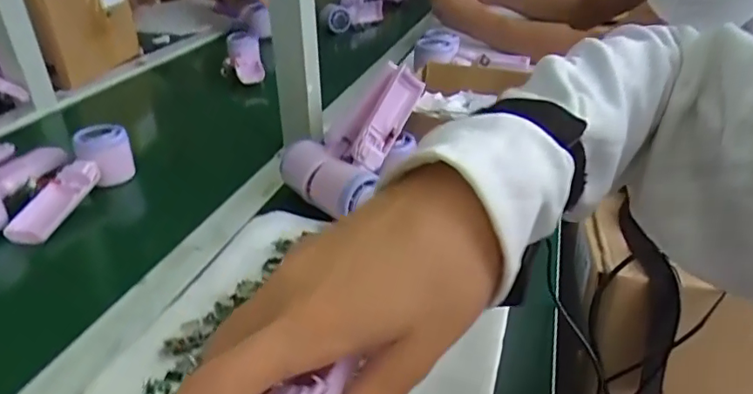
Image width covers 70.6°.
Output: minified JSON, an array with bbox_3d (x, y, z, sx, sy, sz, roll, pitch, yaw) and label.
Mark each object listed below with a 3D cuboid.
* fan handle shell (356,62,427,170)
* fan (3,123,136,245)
[{"bbox_3d":[0.010,-0.078,0.534,0.023,0.043,0.106,22,77,33],"label":"fan handle shell"},{"bbox_3d":[-0.320,-0.011,0.562,0.054,0.055,0.158,8,45,15],"label":"fan"}]

